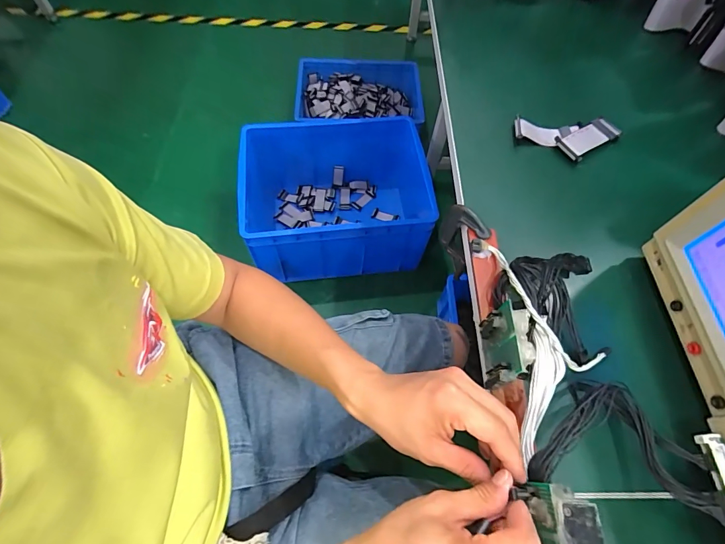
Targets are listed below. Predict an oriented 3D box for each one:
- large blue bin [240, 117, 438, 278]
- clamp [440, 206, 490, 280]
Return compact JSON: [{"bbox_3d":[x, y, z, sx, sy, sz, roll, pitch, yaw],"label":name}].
[{"bbox_3d":[-0.070,-0.236,1.220,0.614,0.293,0.443,-5,62,-5],"label":"large blue bin"},{"bbox_3d":[0.124,-0.039,0.480,0.020,0.109,0.057,-34,68,-18],"label":"clamp"}]

